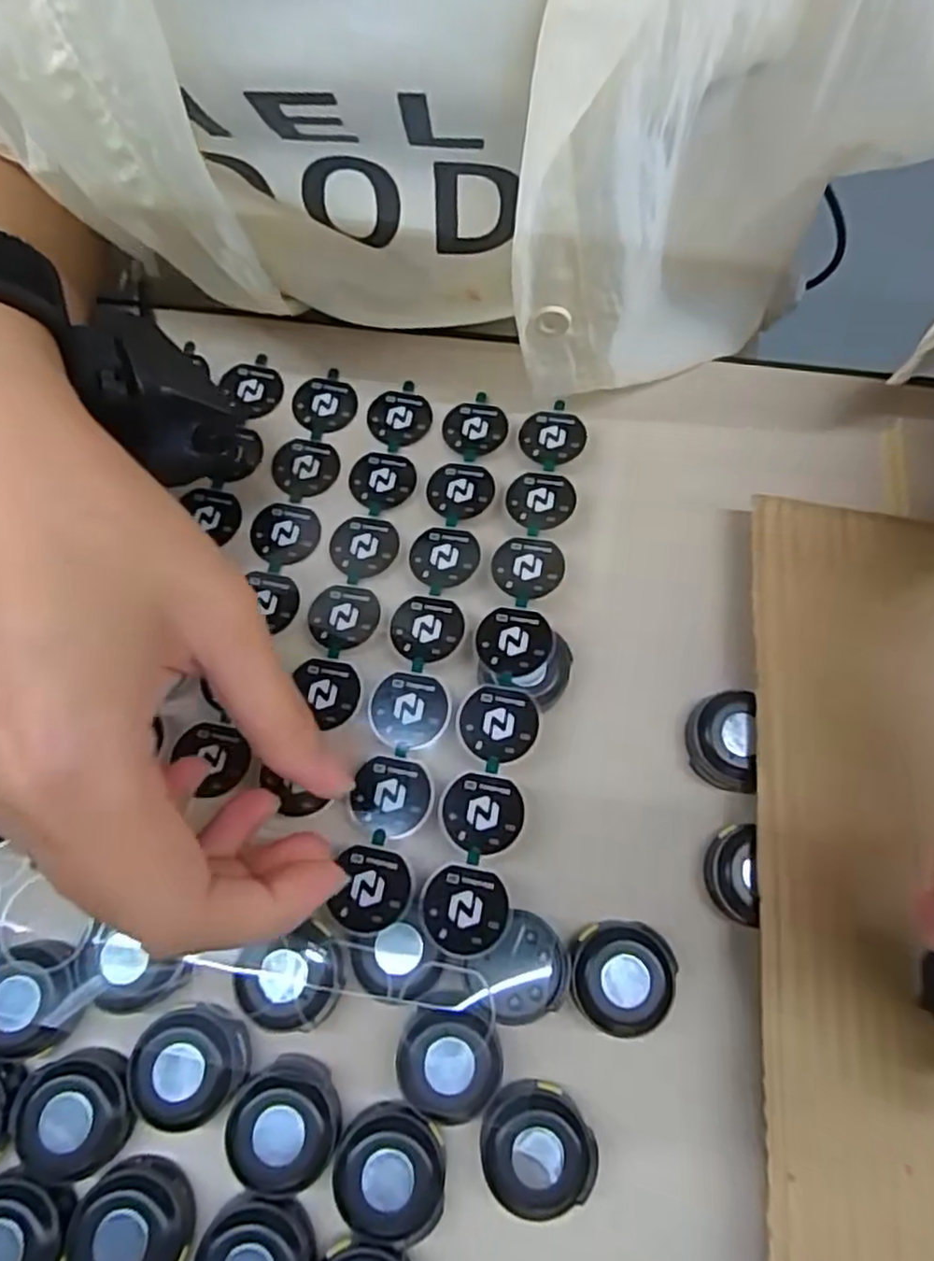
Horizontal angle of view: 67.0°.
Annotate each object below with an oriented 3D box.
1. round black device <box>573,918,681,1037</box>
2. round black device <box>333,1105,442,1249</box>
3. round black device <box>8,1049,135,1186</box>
[{"bbox_3d":[0.044,0.100,0.202,0.028,0.008,0.029,0,70,0],"label":"round black device"},{"bbox_3d":[-0.021,0.145,0.188,0.029,0.008,0.030,0,70,0],"label":"round black device"},{"bbox_3d":[-0.106,0.132,0.191,0.031,0.009,0.030,0,70,0],"label":"round black device"}]

